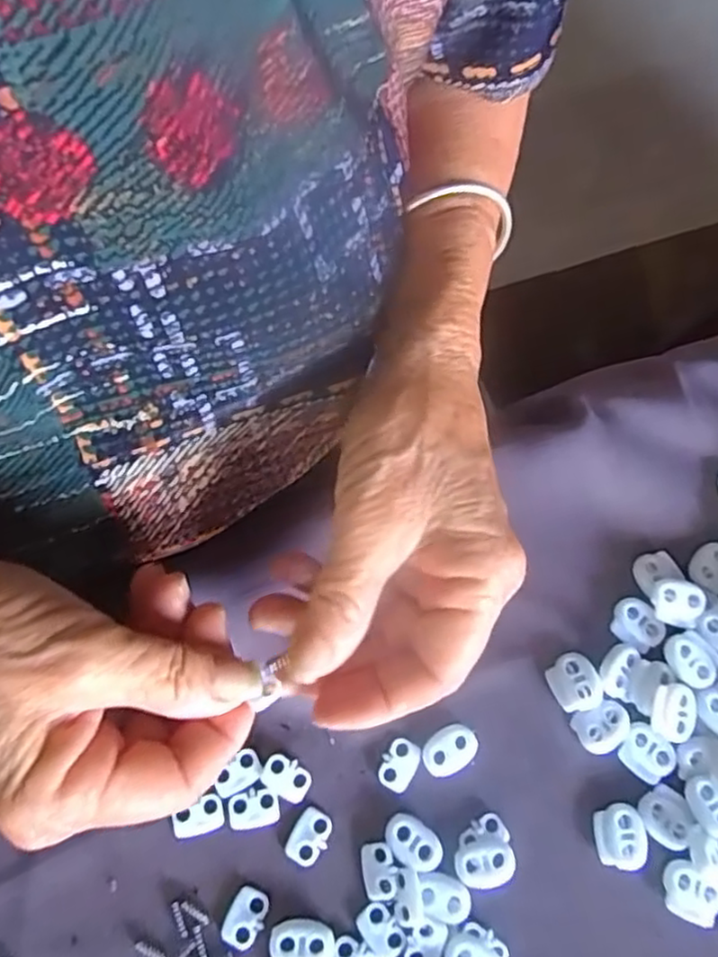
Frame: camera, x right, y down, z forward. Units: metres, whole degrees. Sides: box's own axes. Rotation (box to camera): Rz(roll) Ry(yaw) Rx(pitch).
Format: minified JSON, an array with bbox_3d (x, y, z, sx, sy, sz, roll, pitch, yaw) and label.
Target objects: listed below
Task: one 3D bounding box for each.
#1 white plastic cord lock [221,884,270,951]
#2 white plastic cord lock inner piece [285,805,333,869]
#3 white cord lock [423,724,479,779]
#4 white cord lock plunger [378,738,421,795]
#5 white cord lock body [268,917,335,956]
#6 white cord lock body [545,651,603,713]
[{"bbox_3d":[-0.041,0.157,0.246,0.013,0.004,0.019,28,71,5],"label":"white plastic cord lock"},{"bbox_3d":[-0.019,0.134,0.257,0.013,0.004,0.020,29,71,5],"label":"white plastic cord lock inner piece"},{"bbox_3d":[0.036,0.107,0.271,0.022,0.004,0.016,-28,75,-13],"label":"white cord lock"},{"bbox_3d":[0.016,0.111,0.268,0.013,0.004,0.020,26,71,5],"label":"white cord lock plunger"},{"bbox_3d":[-0.020,0.165,0.245,0.023,0.004,0.017,6,70,-3],"label":"white cord lock body"},{"bbox_3d":[0.087,0.083,0.282,0.019,0.007,0.022,-9,72,-8],"label":"white cord lock body"}]

